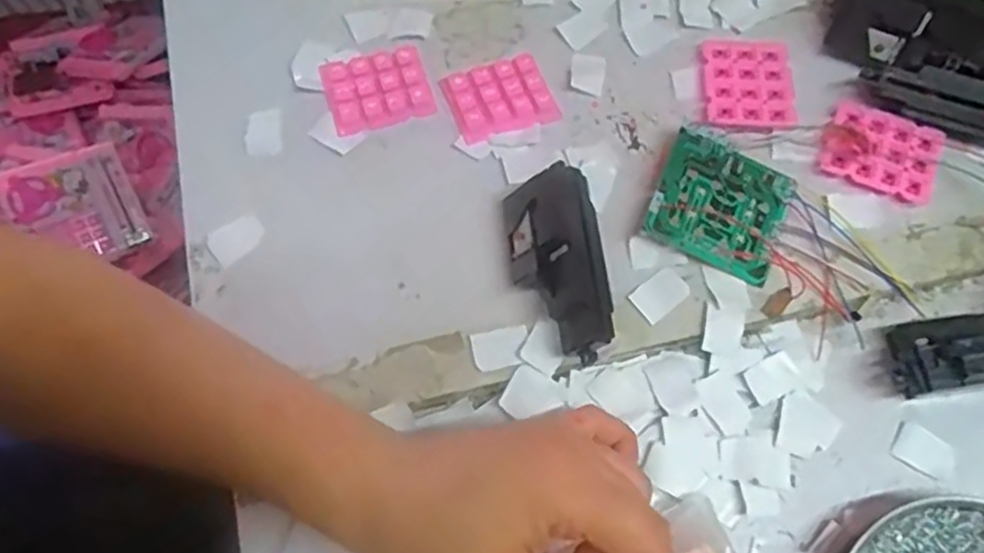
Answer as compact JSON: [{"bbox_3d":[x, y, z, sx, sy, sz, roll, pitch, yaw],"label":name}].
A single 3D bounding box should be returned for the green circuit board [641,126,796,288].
[{"bbox_3d":[0.124,-0.039,0.394,0.069,0.014,0.068,23,72,9],"label":"green circuit board"}]

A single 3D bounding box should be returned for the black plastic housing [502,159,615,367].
[{"bbox_3d":[0.034,-0.005,0.367,0.047,0.019,0.095,-20,77,26],"label":"black plastic housing"}]

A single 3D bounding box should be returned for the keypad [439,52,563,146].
[{"bbox_3d":[0.004,-0.105,0.424,0.059,0.009,0.047,-18,70,-5],"label":"keypad"}]

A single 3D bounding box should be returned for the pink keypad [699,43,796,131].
[{"bbox_3d":[0.151,-0.114,0.429,0.051,0.007,0.065,1,70,2],"label":"pink keypad"}]

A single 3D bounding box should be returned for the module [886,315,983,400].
[{"bbox_3d":[0.254,0.036,0.367,0.106,0.036,0.039,-9,70,-2],"label":"module"}]

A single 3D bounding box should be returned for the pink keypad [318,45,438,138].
[{"bbox_3d":[-0.067,-0.110,0.427,0.059,0.009,0.049,-17,70,-5],"label":"pink keypad"}]

